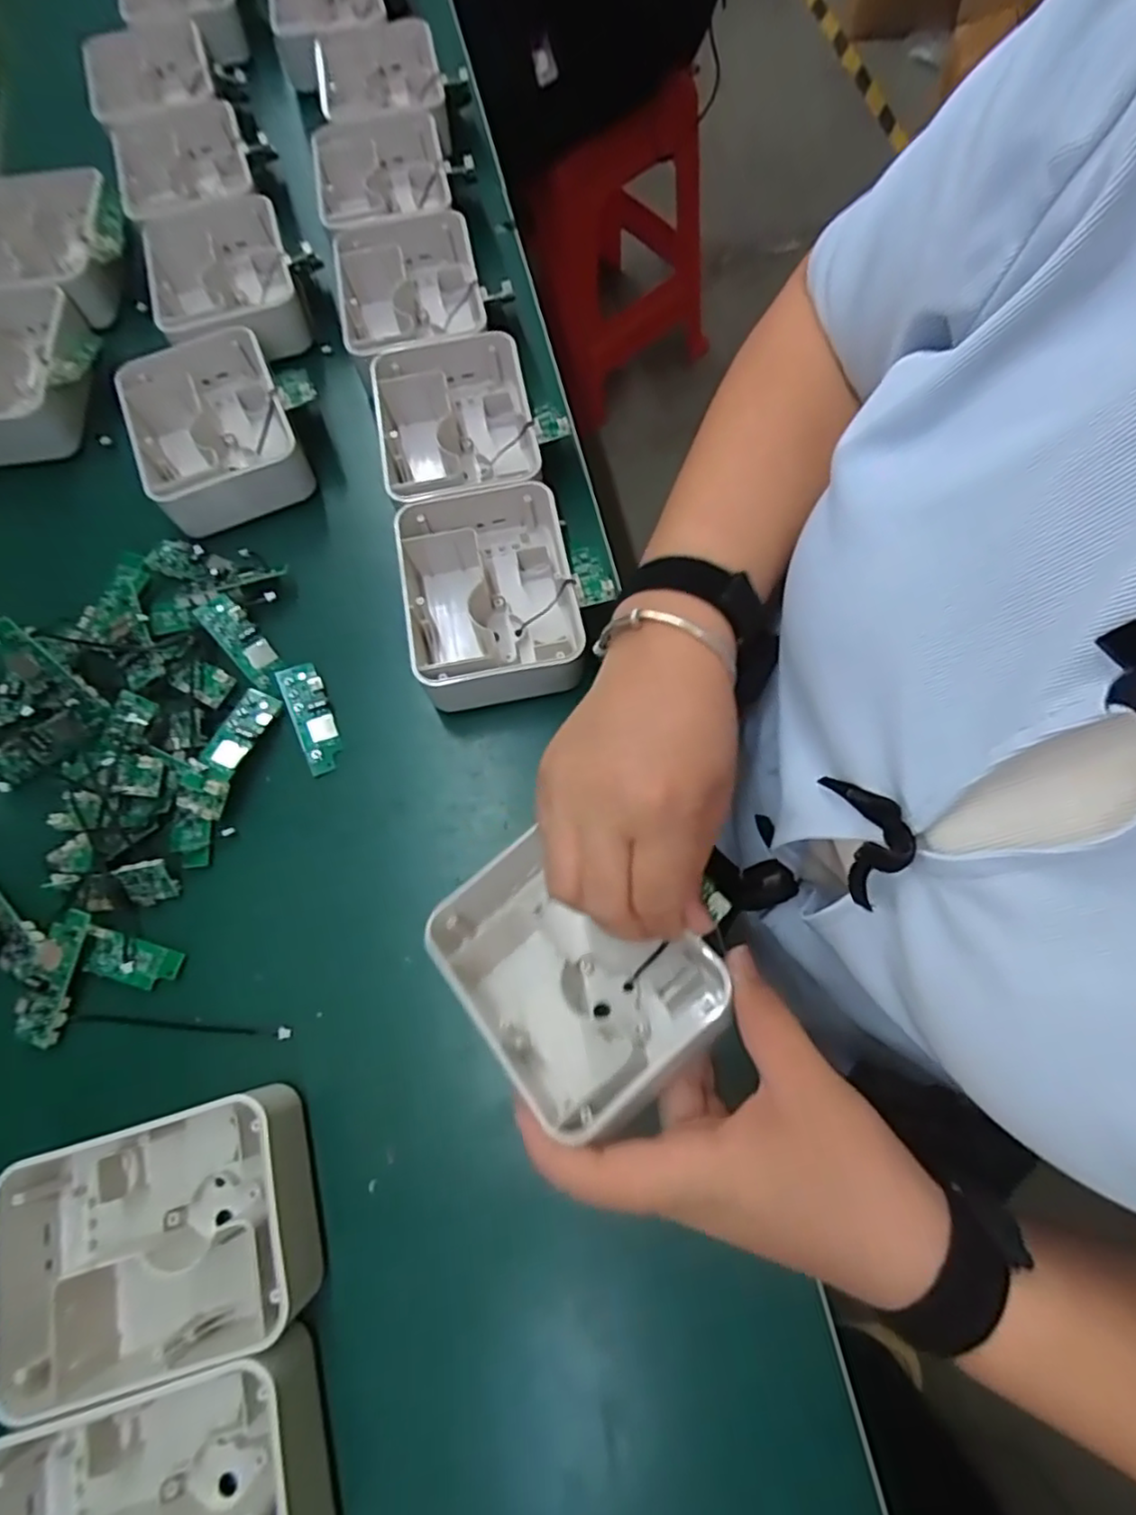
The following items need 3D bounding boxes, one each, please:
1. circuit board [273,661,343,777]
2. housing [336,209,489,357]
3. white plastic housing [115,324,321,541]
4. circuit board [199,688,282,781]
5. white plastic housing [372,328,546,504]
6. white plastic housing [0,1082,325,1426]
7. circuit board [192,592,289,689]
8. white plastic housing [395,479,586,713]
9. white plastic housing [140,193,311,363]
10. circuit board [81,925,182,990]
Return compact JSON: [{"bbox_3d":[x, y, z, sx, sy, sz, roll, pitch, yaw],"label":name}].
[{"bbox_3d":[-0.157,-0.026,0.402,0.024,0.007,0.070,-25,72,-4],"label":"circuit board"},{"bbox_3d":[-0.114,-0.338,0.496,0.103,0.058,0.132,-13,72,-1],"label":"housing"},{"bbox_3d":[-0.245,-0.228,0.454,0.098,0.038,0.131,-26,72,-5],"label":"white plastic housing"},{"bbox_3d":[-0.195,-0.015,0.391,0.023,0.004,0.060,21,62,-5],"label":"circuit board"},{"bbox_3d":[-0.074,-0.216,0.458,0.103,0.071,0.128,-12,72,0],"label":"white plastic housing"},{"bbox_3d":[-0.188,0.222,0.304,0.139,0.043,0.099,-16,72,-1],"label":"white plastic housing"},{"bbox_3d":[-0.206,-0.074,0.412,0.025,0.007,0.065,-39,90,-10],"label":"circuit board"},{"bbox_3d":[-0.049,-0.100,0.404,0.104,0.040,0.138,-12,72,0],"label":"white plastic housing"},{"bbox_3d":[-0.263,-0.366,0.498,0.104,0.039,0.140,-23,72,-4],"label":"white plastic housing"},{"bbox_3d":[-0.240,0.111,0.362,0.052,0.007,0.023,11,73,7],"label":"circuit board"}]

